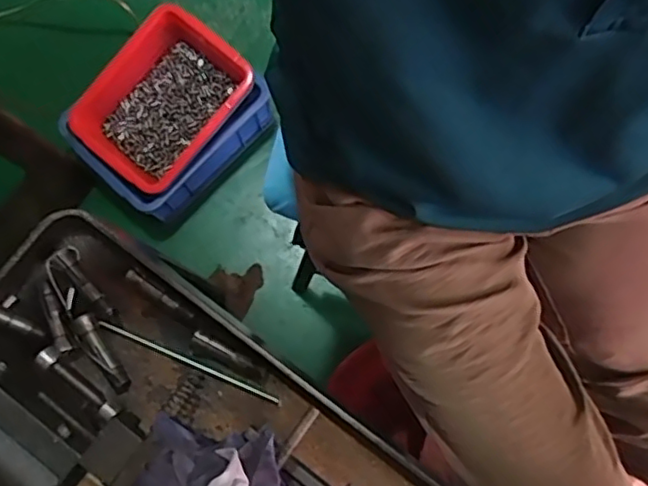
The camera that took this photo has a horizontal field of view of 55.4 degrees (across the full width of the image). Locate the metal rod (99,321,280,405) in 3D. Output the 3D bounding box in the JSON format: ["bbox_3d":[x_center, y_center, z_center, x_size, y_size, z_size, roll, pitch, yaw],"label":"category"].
[{"bbox_3d":[-0.130,0.117,0.599,0.187,0.011,0.009,23,80,5],"label":"metal rod"}]

